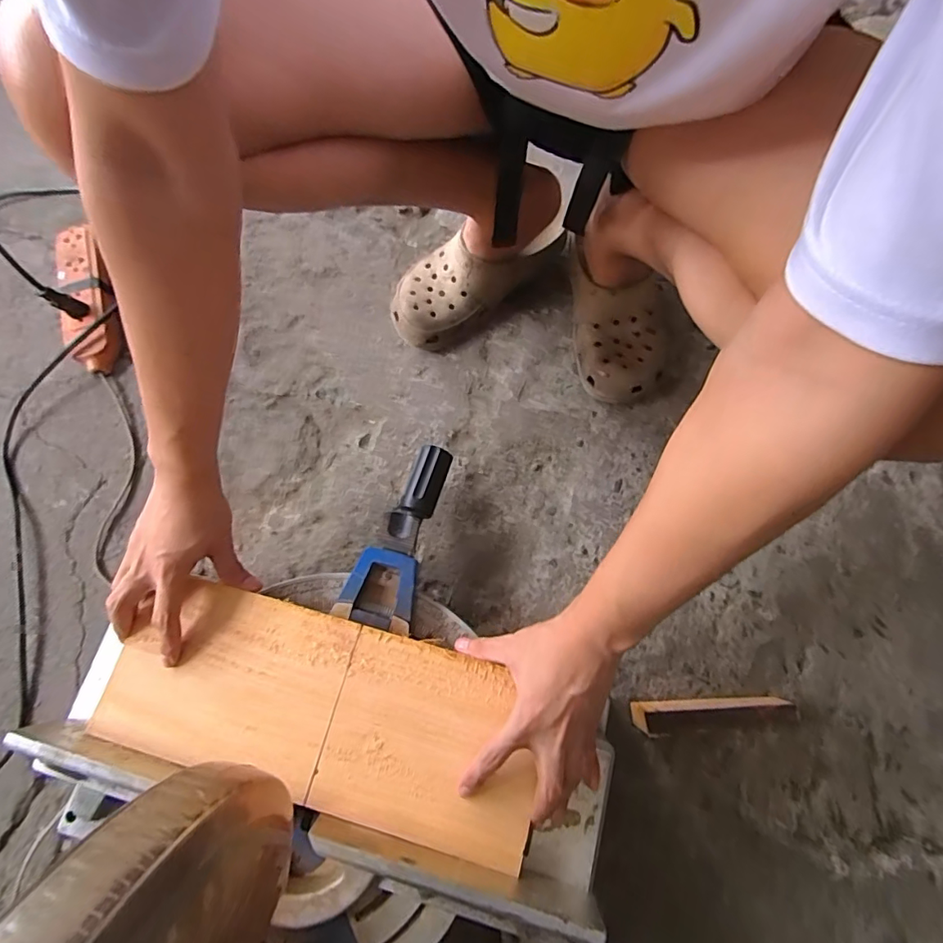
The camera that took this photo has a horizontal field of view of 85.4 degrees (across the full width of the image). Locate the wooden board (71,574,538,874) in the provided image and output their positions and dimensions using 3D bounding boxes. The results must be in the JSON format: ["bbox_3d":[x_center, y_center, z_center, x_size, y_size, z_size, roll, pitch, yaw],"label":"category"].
[{"bbox_3d":[-0.126,0.202,0.437,0.362,0.011,0.144,15,74,6],"label":"wooden board"}]

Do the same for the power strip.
[{"bbox_3d":[-0.498,-0.221,0.658,0.057,0.037,0.215,-19,73,-4],"label":"power strip"}]

